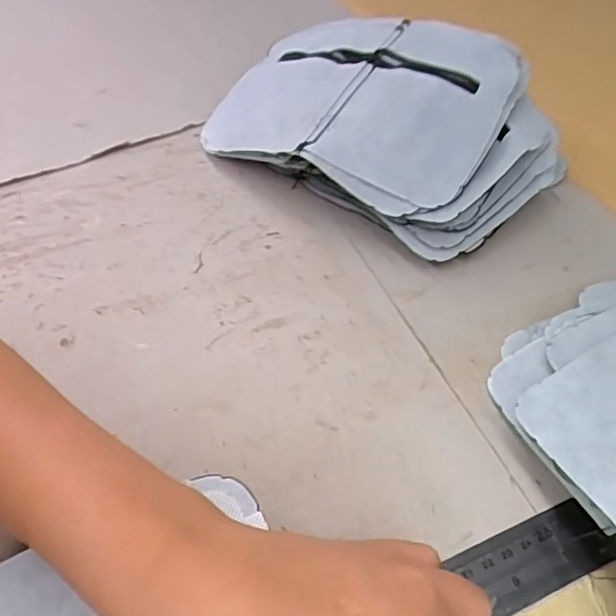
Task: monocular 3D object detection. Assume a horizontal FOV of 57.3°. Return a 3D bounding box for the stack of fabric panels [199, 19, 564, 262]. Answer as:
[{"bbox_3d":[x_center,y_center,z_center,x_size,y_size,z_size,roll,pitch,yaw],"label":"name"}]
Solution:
[{"bbox_3d":[0.046,-0.133,0.398,0.234,0.081,0.160,34,57,25],"label":"stack of fabric panels"}]

